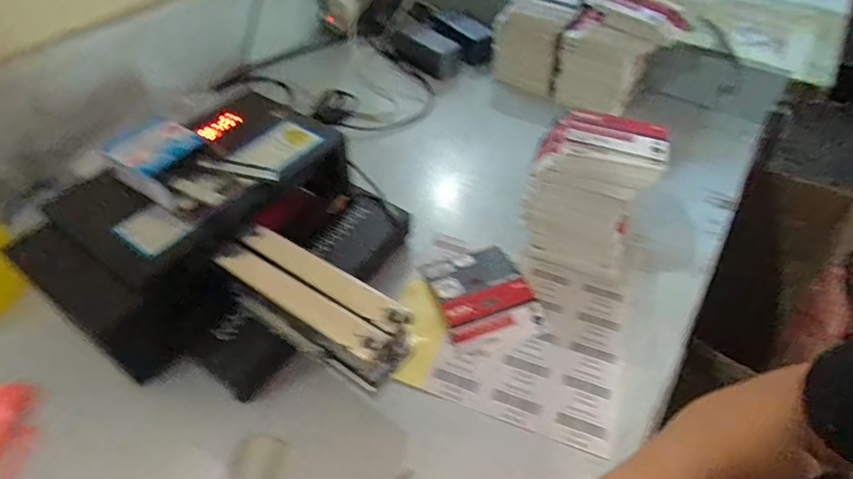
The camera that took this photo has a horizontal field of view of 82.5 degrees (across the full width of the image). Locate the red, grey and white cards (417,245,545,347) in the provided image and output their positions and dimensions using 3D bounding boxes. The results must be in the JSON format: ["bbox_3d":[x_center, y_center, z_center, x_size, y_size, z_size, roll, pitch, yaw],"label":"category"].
[{"bbox_3d":[0.061,0.057,0.536,0.102,0.017,0.124,-15,50,-15],"label":"red, grey and white cards"}]

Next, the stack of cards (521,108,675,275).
[{"bbox_3d":[0.181,-0.053,0.553,0.124,0.139,0.113,19,50,14],"label":"stack of cards"}]

